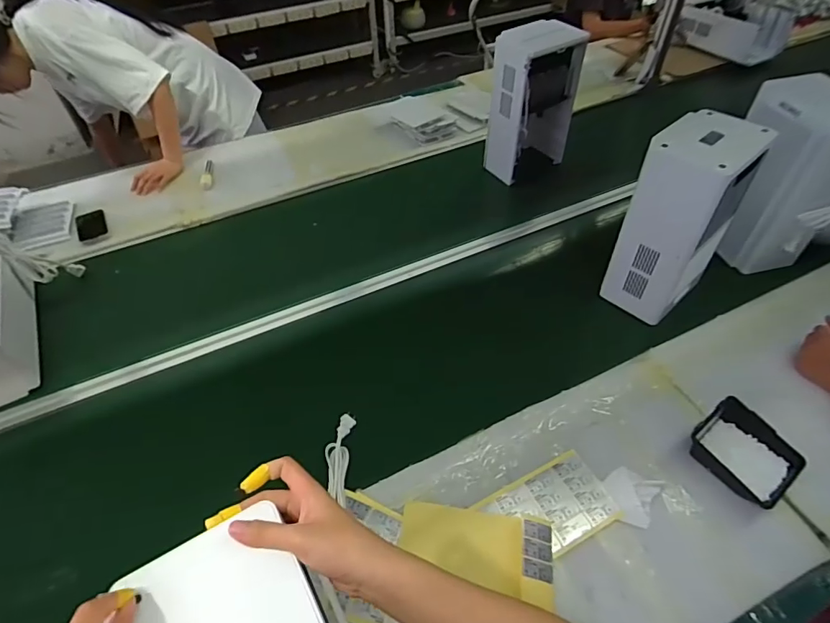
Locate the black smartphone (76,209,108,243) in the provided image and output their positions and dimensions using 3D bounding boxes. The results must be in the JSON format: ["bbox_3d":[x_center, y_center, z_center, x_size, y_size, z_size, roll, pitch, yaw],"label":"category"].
[{"bbox_3d":[-0.843,-0.228,1.227,0.068,0.013,0.109,-25,51,-15],"label":"black smartphone"}]

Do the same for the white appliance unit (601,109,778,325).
[{"bbox_3d":[0.504,-0.177,0.915,0.205,0.332,0.151,-37,55,-24],"label":"white appliance unit"}]

